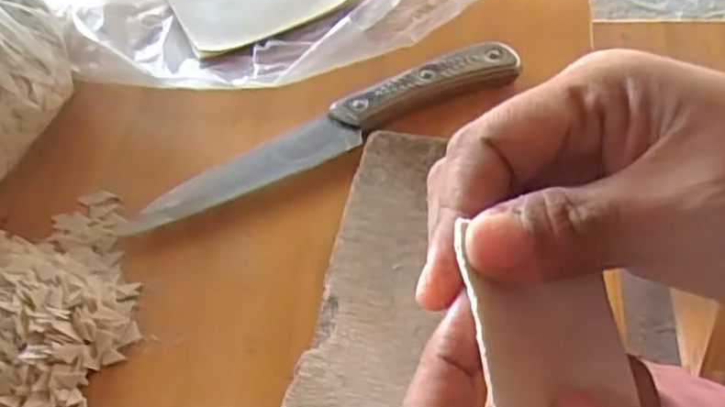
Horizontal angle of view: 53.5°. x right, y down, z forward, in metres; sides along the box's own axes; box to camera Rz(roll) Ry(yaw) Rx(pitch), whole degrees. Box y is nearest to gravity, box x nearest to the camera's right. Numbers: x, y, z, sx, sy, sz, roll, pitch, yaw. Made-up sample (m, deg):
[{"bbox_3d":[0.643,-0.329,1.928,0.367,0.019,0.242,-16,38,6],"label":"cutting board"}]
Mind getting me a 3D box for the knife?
[{"bbox_3d":[-0.014,-0.035,0.347,0.200,0.017,0.027,-24,54,-16],"label":"knife"}]

